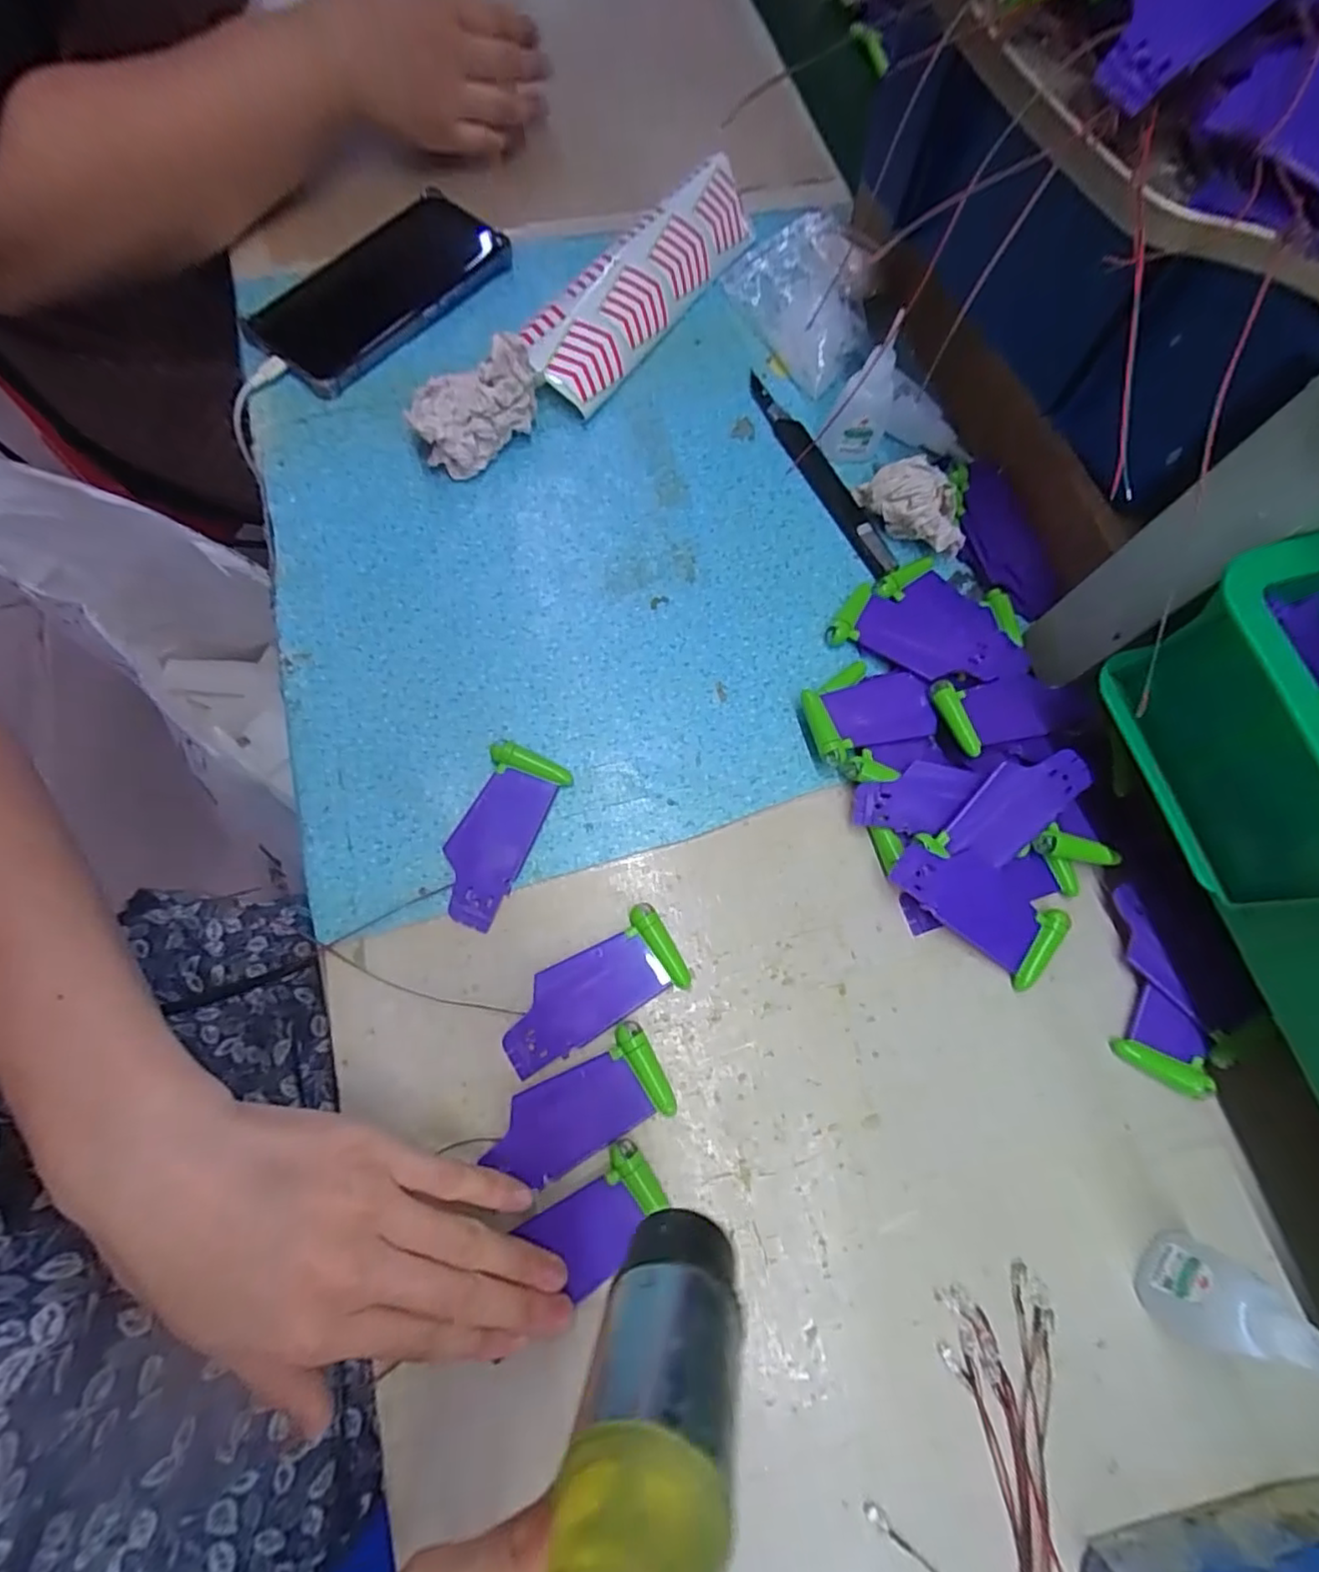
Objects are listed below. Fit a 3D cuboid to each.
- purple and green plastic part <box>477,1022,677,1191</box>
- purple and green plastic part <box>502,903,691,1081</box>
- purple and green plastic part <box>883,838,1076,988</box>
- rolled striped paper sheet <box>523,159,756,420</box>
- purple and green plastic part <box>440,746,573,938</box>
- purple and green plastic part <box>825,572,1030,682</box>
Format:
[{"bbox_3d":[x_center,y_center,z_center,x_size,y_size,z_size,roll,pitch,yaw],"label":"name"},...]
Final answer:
[{"bbox_3d":[-0.036,0.145,0.291,0.080,0.008,0.040,-29,75,-11],"label":"purple and green plastic part"},{"bbox_3d":[-0.033,0.096,0.307,0.088,0.006,0.041,-27,75,-9],"label":"purple and green plastic part"},{"bbox_3d":[0.156,0.058,0.321,0.087,0.012,0.042,32,74,-4],"label":"purple and green plastic part"},{"bbox_3d":[-0.009,-0.328,0.424,0.059,0.020,0.206,42,74,-24],"label":"rolled striped paper sheet"},{"bbox_3d":[-0.081,0.023,0.326,0.039,0.010,0.089,26,74,7],"label":"purple and green plastic part"},{"bbox_3d":[0.157,-0.096,0.370,0.103,0.015,0.070,22,73,6],"label":"purple and green plastic part"}]

